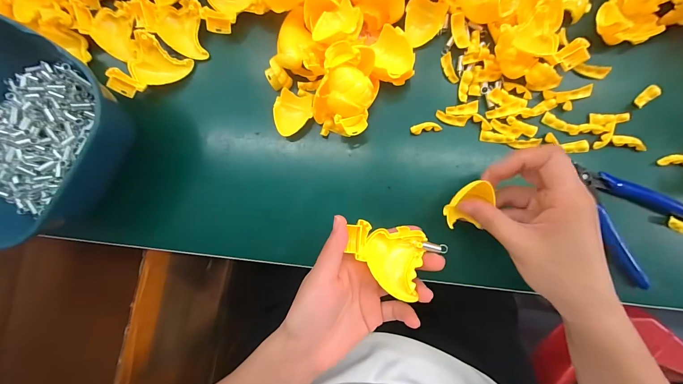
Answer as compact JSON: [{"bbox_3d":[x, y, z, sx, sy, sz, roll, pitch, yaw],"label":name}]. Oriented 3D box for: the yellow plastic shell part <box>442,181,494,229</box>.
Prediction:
[{"bbox_3d":[0.105,0.014,0.236,0.034,0.029,0.040,38,89,7],"label":"yellow plastic shell part"}]

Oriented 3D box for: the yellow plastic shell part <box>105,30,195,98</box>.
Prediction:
[{"bbox_3d":[-0.200,-0.125,0.296,0.052,0.032,0.066,33,88,7],"label":"yellow plastic shell part"}]

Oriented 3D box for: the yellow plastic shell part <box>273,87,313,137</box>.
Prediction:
[{"bbox_3d":[-0.049,-0.079,0.291,0.035,0.012,0.045,12,86,6],"label":"yellow plastic shell part"}]

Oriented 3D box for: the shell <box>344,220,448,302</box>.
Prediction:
[{"bbox_3d":[0.041,0.051,0.243,0.072,0.024,0.053,31,88,7],"label":"shell"}]

